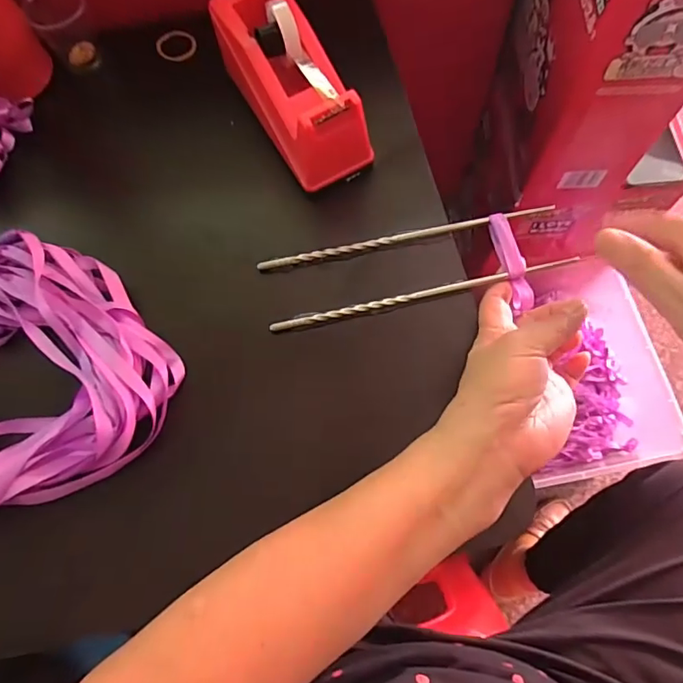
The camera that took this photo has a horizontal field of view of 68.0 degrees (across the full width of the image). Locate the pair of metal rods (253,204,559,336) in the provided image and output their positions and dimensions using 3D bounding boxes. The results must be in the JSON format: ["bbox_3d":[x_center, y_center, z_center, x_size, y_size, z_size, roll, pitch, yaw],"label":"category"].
[{"bbox_3d":[0.051,-0.056,0.368,0.215,0.007,0.058,-14,71,-2],"label":"pair of metal rods"}]

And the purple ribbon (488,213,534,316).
[{"bbox_3d":[0.123,-0.059,0.365,0.015,0.010,0.073,-15,76,-3],"label":"purple ribbon"}]

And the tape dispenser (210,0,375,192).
[{"bbox_3d":[-0.038,-0.197,0.380,0.063,0.062,0.159,-29,72,-8],"label":"tape dispenser"}]

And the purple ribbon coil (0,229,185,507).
[{"bbox_3d":[-0.235,0.024,0.341,0.199,0.028,0.205,-1,71,2],"label":"purple ribbon coil"}]

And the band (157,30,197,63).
[{"bbox_3d":[-0.149,-0.268,0.457,0.035,0.006,0.036,-1,71,2],"label":"band"}]

